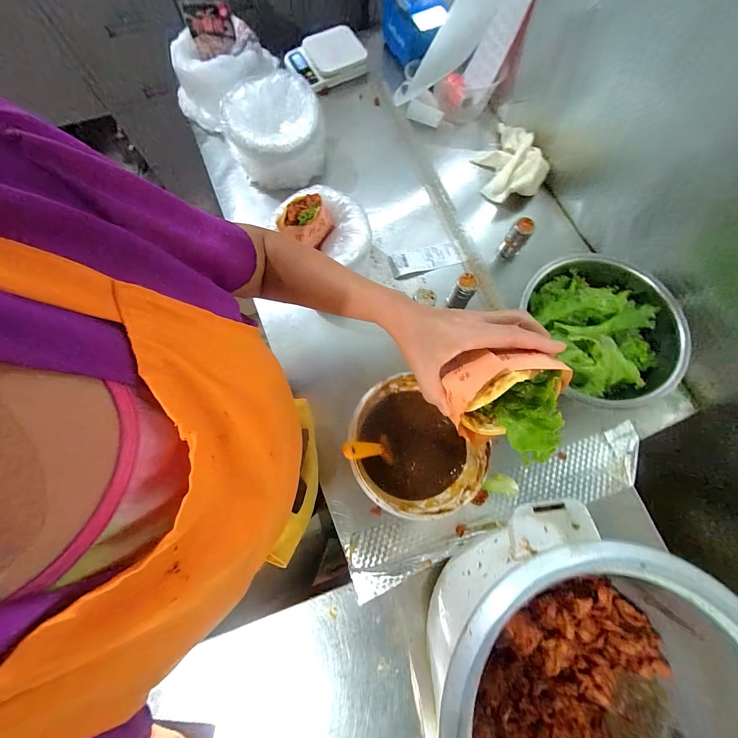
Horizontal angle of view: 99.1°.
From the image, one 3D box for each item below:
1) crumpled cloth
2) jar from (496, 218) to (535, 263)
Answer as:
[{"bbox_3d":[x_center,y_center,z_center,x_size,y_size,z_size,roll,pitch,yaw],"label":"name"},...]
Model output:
[{"bbox_3d":[0.317,-0.463,0.700,0.160,0.063,0.192,29,77,8],"label":"crumpled cloth"},{"bbox_3d":[0.293,-0.257,0.630,0.040,0.079,0.041,0,75,0],"label":"jar"}]

